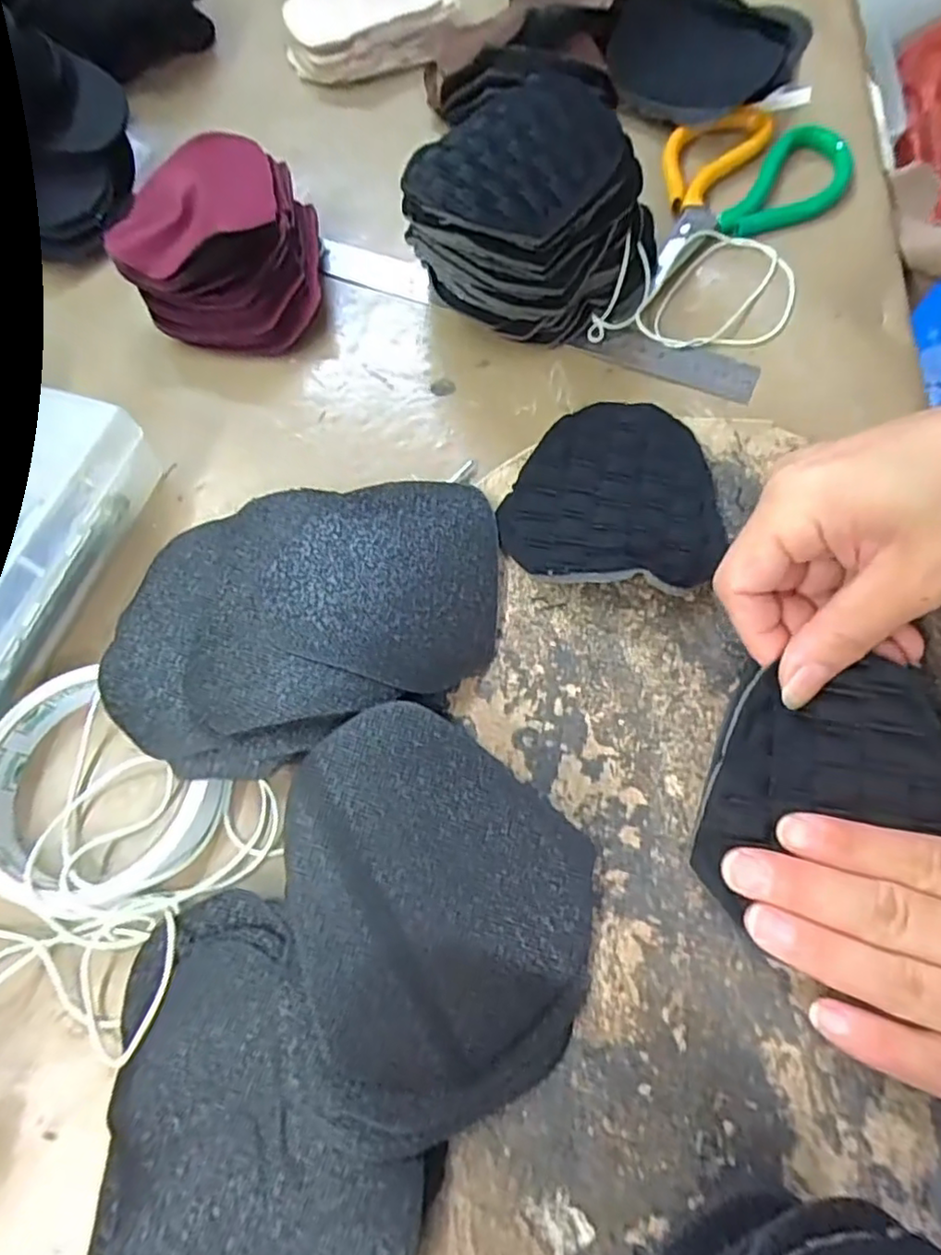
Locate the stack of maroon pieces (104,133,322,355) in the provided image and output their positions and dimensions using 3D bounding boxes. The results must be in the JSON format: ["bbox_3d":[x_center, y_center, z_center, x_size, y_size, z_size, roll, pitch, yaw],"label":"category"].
[{"bbox_3d":[-0.135,-0.211,0.344,0.099,0.050,0.120,-7,66,0],"label":"stack of maroon pieces"}]

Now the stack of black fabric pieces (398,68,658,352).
[{"bbox_3d":[0.034,-0.204,0.312,0.125,0.076,0.092,-30,68,-10],"label":"stack of black fabric pieces"}]

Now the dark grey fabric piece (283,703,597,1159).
[{"bbox_3d":[-0.009,0.090,0.198,0.094,0.031,0.119,-3,66,1],"label":"dark grey fabric piece"}]

